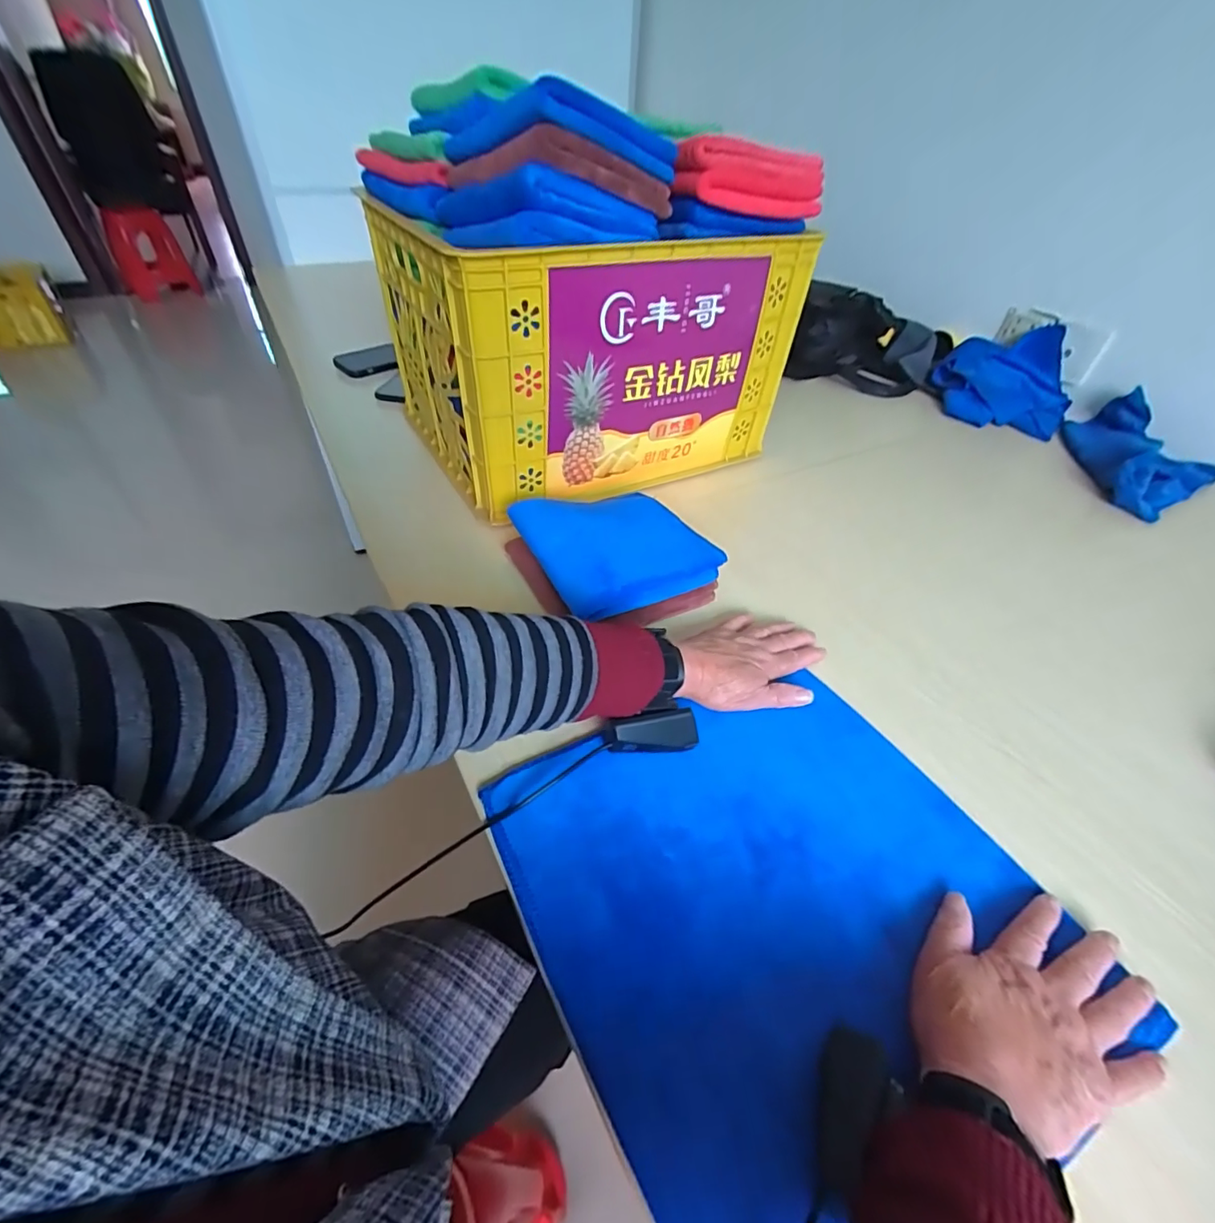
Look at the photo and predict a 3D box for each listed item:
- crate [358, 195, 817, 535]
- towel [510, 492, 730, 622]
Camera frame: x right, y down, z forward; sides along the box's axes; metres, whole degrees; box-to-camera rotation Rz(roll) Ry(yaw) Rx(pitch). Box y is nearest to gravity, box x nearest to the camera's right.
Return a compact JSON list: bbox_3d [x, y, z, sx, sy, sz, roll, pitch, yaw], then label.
[{"bbox_3d":[-0.035,-0.370,0.738,0.442,0.271,0.342,-22,50,-26],"label":"crate"},{"bbox_3d":[0.004,-0.073,0.558,0.161,0.034,0.164,-20,49,-24],"label":"towel"}]

